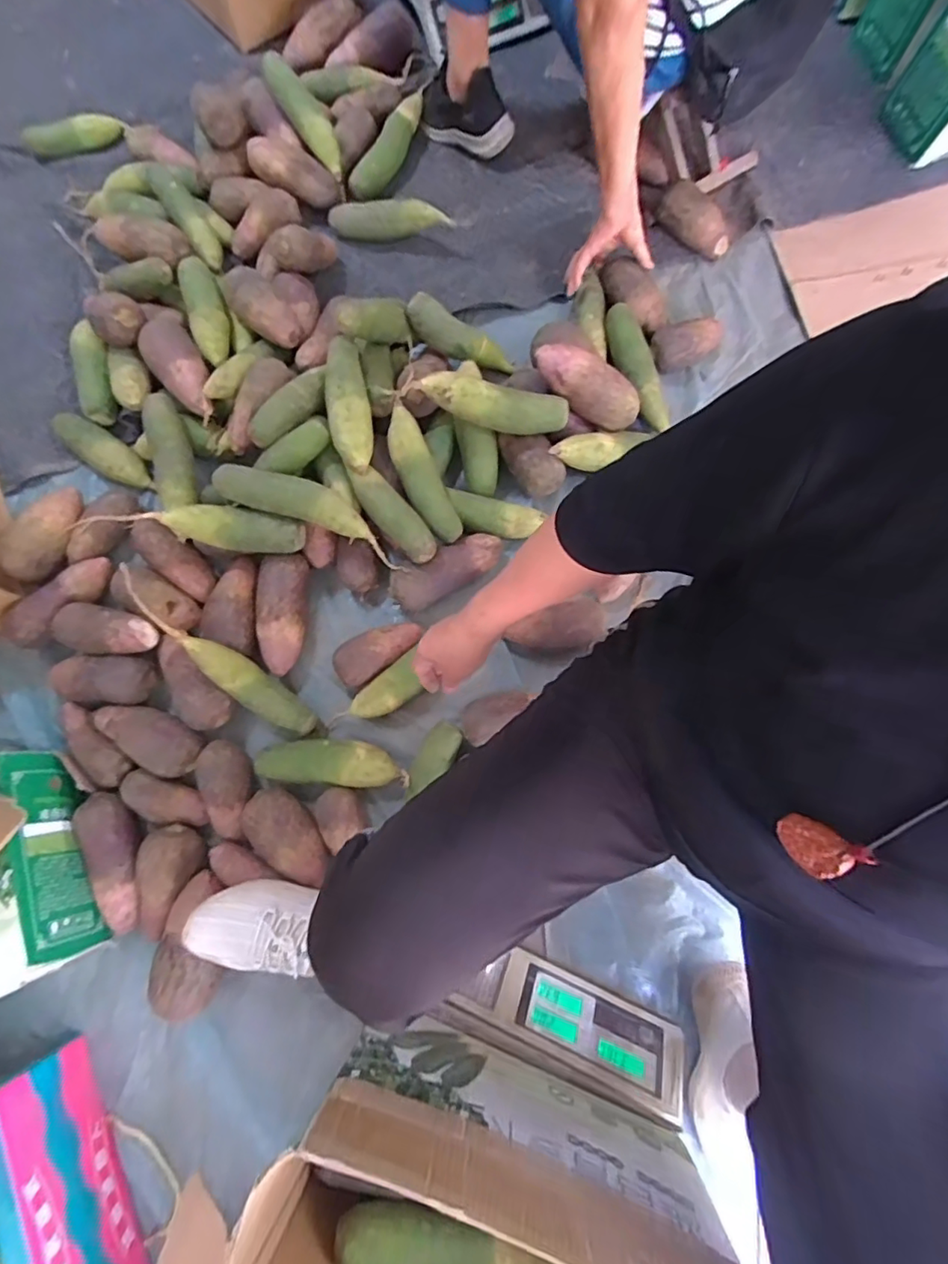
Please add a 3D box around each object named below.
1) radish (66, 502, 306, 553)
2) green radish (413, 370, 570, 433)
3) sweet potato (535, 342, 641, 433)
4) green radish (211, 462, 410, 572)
[{"bbox_3d":[-0.371,-0.150,0.789,0.253,0.070,0.053,5,76,2],"label":"radish"},{"bbox_3d":[0.026,-0.326,0.806,0.220,0.052,0.049,7,76,-14],"label":"green radish"},{"bbox_3d":[0.164,-0.357,0.815,0.173,0.057,0.061,29,78,-15],"label":"sweet potato"},{"bbox_3d":[-0.225,-0.168,0.783,0.274,0.053,0.059,21,77,-8],"label":"green radish"}]

